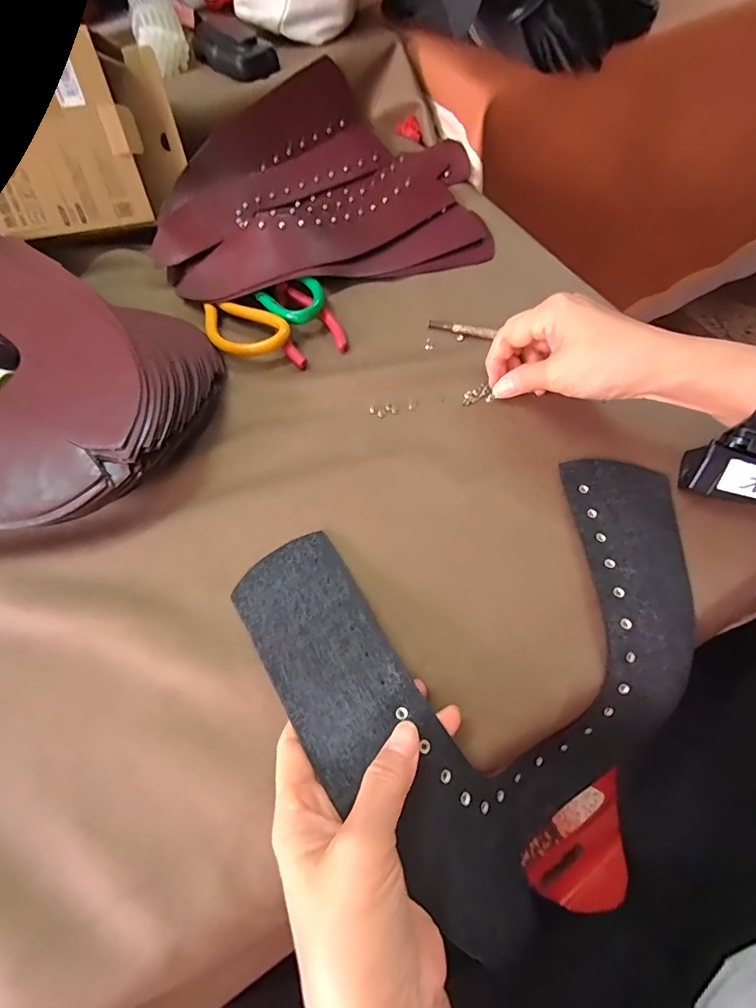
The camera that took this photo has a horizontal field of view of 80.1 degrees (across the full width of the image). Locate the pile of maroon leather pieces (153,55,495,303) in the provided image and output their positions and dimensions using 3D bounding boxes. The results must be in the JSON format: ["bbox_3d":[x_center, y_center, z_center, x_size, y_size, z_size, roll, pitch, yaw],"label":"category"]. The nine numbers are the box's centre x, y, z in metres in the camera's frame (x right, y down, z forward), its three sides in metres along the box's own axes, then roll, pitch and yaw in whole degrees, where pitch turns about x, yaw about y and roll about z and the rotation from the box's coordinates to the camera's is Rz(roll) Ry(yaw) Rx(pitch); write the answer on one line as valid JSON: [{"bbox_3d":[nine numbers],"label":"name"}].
[{"bbox_3d":[-0.068,-0.321,0.441,0.314,0.060,0.256,-11,64,-3],"label":"pile of maroon leather pieces"}]

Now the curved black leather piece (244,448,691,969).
[{"bbox_3d":[0.069,0.055,0.277,0.263,0.049,0.224,-41,69,-16],"label":"curved black leather piece"}]

